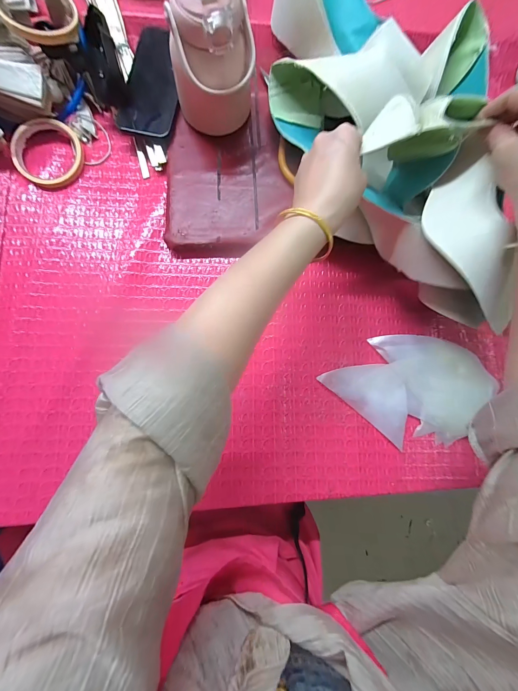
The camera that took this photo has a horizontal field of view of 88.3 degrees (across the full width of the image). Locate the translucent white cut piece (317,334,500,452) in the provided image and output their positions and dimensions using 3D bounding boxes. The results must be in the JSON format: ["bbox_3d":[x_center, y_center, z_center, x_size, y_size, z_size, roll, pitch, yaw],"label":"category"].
[{"bbox_3d":[0.201,0.047,0.351,0.174,0.008,0.153,41,82,3],"label":"translucent white cut piece"}]

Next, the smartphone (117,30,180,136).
[{"bbox_3d":[-0.148,-0.363,0.369,0.077,0.011,0.156,6,81,-2],"label":"smartphone"}]

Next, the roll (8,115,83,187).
[{"bbox_3d":[-0.294,-0.265,0.367,0.086,0.020,0.087,0,82,-3],"label":"roll"}]

